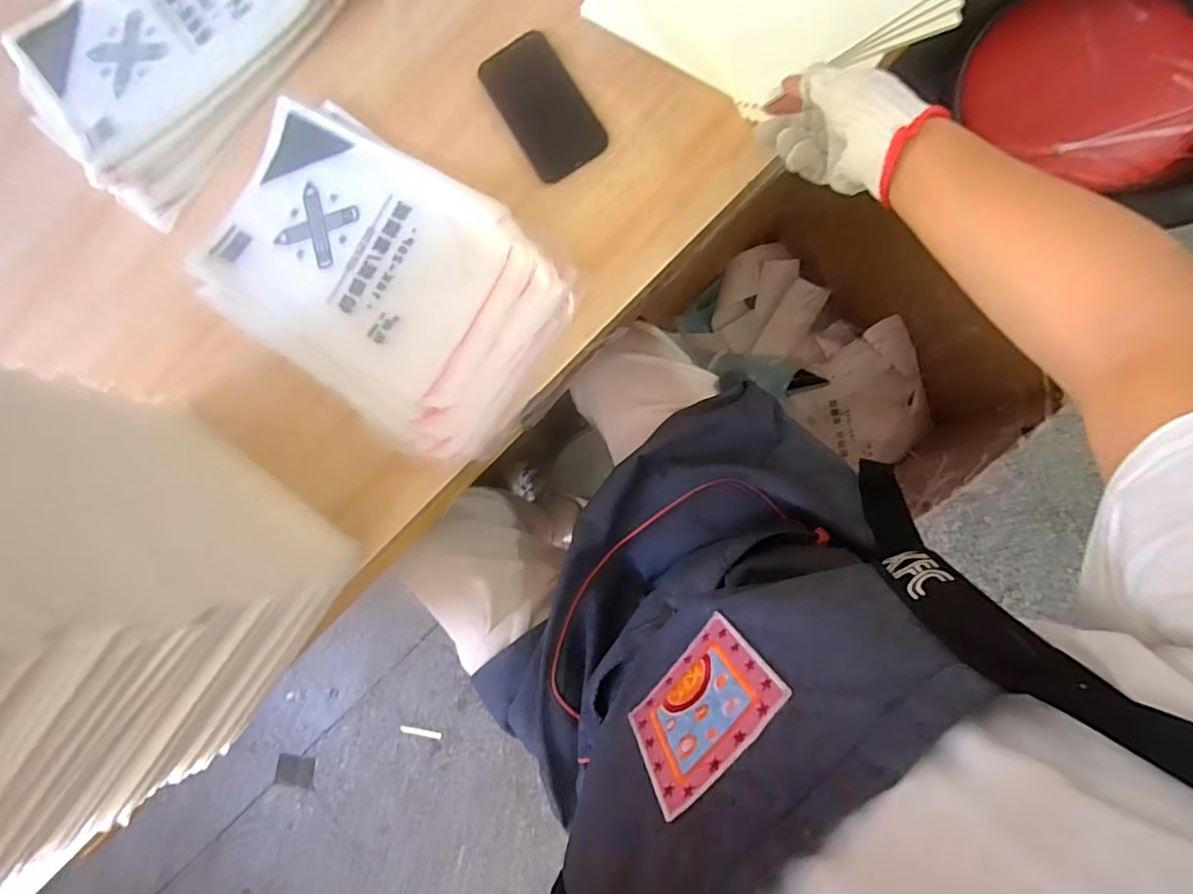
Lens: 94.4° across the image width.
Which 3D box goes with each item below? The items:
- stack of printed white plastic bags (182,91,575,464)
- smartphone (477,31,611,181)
[{"bbox_3d":[-0.210,-0.168,0.540,0.371,0.031,0.233,32,90,11],"label":"stack of printed white plastic bags"},{"bbox_3d":[-0.054,-0.331,0.533,0.072,0.008,0.143,-32,80,5],"label":"smartphone"}]

